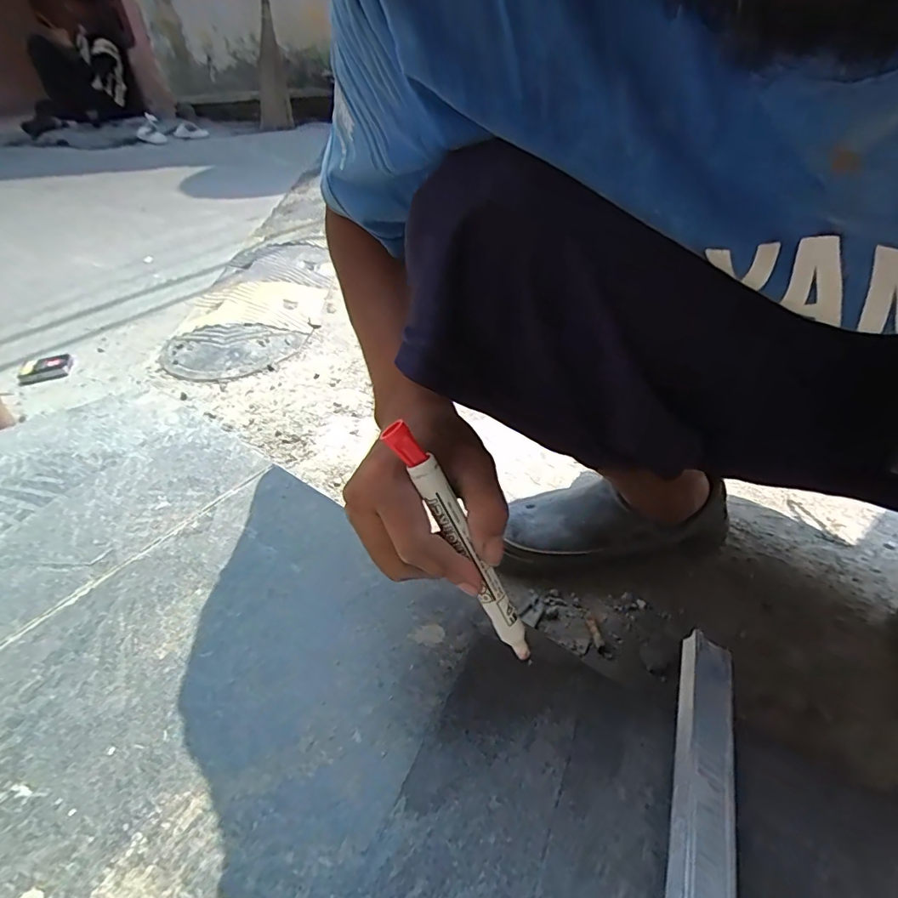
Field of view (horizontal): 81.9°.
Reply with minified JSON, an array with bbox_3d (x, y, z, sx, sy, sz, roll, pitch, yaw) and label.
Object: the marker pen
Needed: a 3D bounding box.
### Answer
[{"bbox_3d":[0.009,0.053,0.272,0.010,0.152,0.012,-7,28,48],"label":"marker pen"}]

